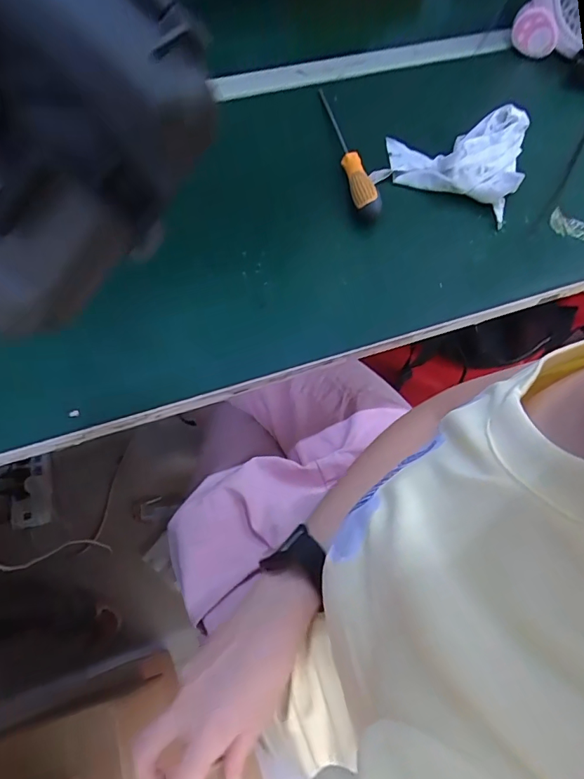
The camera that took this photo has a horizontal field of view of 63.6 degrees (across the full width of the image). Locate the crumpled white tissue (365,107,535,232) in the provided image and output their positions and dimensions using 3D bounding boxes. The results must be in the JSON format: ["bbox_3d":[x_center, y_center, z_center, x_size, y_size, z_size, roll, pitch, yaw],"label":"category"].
[{"bbox_3d":[0.201,-0.285,0.558,0.148,0.036,0.152,22,64,8],"label":"crumpled white tissue"}]

